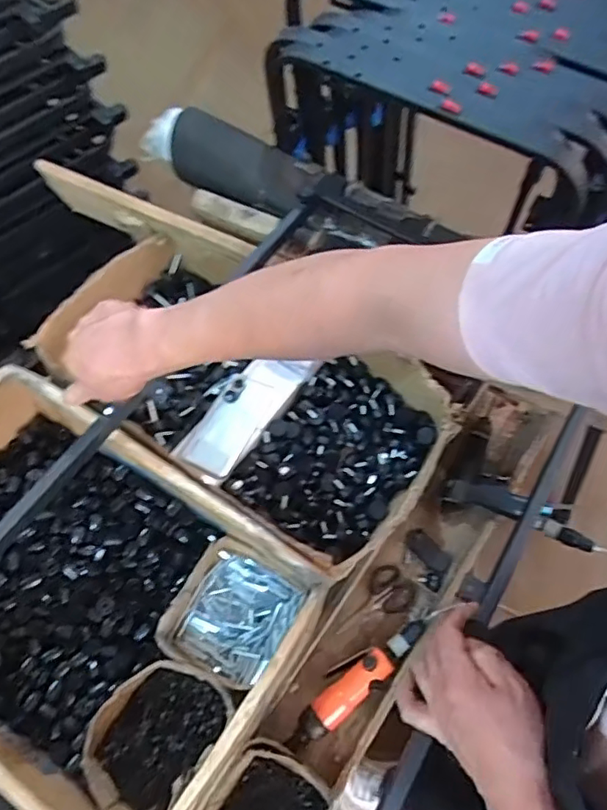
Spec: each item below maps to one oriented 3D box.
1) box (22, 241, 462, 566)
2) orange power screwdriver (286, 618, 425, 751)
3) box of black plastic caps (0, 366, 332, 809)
[{"bbox_3d":[-0.077,-0.025,0.897,0.568,0.124,0.291,31,65,14],"label":"box"},{"bbox_3d":[0.070,0.370,0.793,0.226,0.032,0.056,-30,67,-17],"label":"orange power screwdriver"},{"bbox_3d":[-0.280,0.218,0.723,0.525,0.143,0.357,31,65,14],"label":"box of black plastic caps"}]

